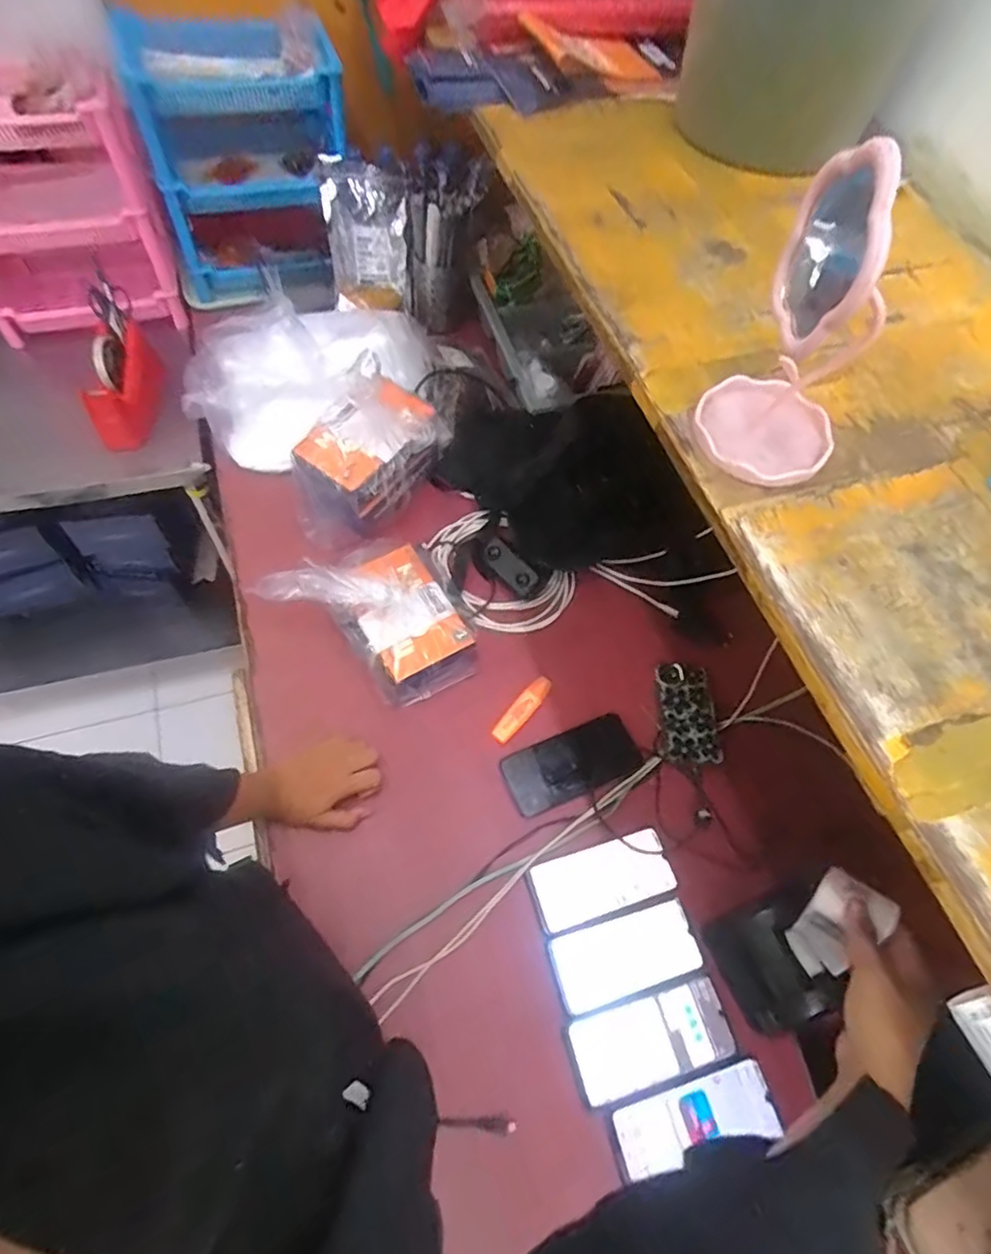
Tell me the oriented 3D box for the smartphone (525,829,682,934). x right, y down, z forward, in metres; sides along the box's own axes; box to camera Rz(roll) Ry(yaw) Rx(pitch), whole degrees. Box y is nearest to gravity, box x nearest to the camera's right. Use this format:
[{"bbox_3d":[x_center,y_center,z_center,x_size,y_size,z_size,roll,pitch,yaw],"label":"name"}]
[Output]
[{"bbox_3d":[0.121,0.287,0.700,0.161,0.009,0.073,-15,63,-12],"label":"smartphone"}]

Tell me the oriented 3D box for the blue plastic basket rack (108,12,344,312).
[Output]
[{"bbox_3d":[-0.418,-0.789,1.035,0.307,0.330,0.293,-12,62,-11],"label":"blue plastic basket rack"}]

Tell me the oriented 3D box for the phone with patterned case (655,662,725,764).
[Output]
[{"bbox_3d":[0.253,0.112,0.800,0.068,0.008,0.132,1,60,-4],"label":"phone with patterned case"}]

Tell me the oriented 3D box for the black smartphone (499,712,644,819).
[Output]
[{"bbox_3d":[0.095,0.170,0.767,0.166,0.010,0.079,-20,64,-15],"label":"black smartphone"}]

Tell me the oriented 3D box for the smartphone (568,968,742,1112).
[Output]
[{"bbox_3d":[0.158,0.418,0.622,0.168,0.016,0.076,-13,62,-12],"label":"smartphone"}]

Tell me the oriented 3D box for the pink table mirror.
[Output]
[{"bbox_3d":[0.203,-0.188,0.383,0.097,0.176,0.104,30,63,12],"label":"pink table mirror"}]

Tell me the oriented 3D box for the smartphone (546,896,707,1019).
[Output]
[{"bbox_3d":[0.142,0.351,0.657,0.160,0.009,0.075,-14,63,-12],"label":"smartphone"}]

